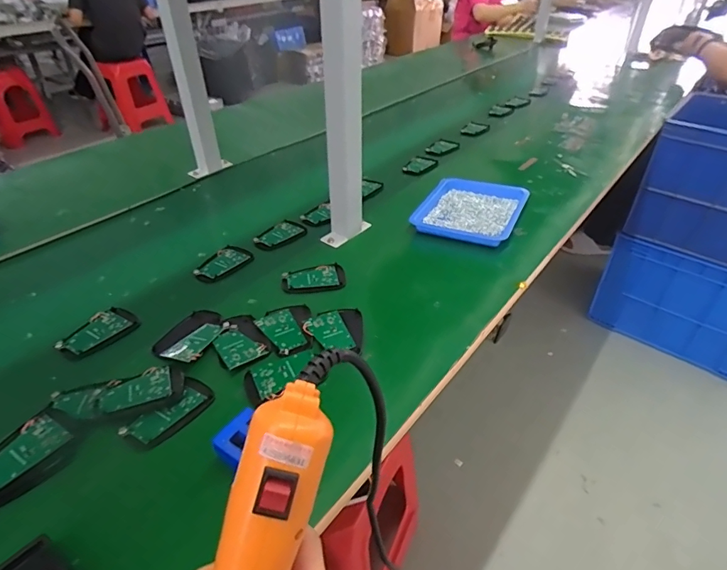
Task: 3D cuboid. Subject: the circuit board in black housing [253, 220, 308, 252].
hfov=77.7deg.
[{"bbox_3d":[-0.151,-0.092,0.839,0.056,0.011,0.101,22,43,26],"label":"circuit board in black housing"}]

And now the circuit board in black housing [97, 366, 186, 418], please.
[{"bbox_3d":[-0.259,0.124,0.528,0.094,0.015,0.062,-13,39,-15],"label":"circuit board in black housing"}]

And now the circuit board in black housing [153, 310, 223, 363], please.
[{"bbox_3d":[-0.231,0.072,0.610,0.073,0.022,0.096,11,39,15],"label":"circuit board in black housing"}]

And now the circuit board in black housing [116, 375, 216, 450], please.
[{"bbox_3d":[-0.216,0.145,0.508,0.044,0.014,0.093,23,44,28],"label":"circuit board in black housing"}]

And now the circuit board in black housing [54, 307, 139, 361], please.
[{"bbox_3d":[-0.370,0.064,0.626,0.062,0.013,0.092,25,44,29],"label":"circuit board in black housing"}]

